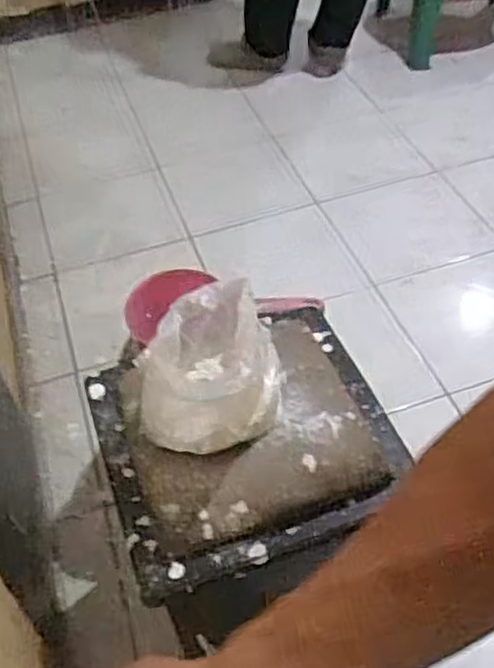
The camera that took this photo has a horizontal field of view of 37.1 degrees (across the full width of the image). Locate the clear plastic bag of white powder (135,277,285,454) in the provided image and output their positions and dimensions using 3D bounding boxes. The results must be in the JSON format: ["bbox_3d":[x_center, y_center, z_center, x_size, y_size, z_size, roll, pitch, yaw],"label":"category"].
[{"bbox_3d":[-0.042,0.033,0.740,0.138,0.113,0.149,-13,47,-6],"label":"clear plastic bag of white powder"}]

